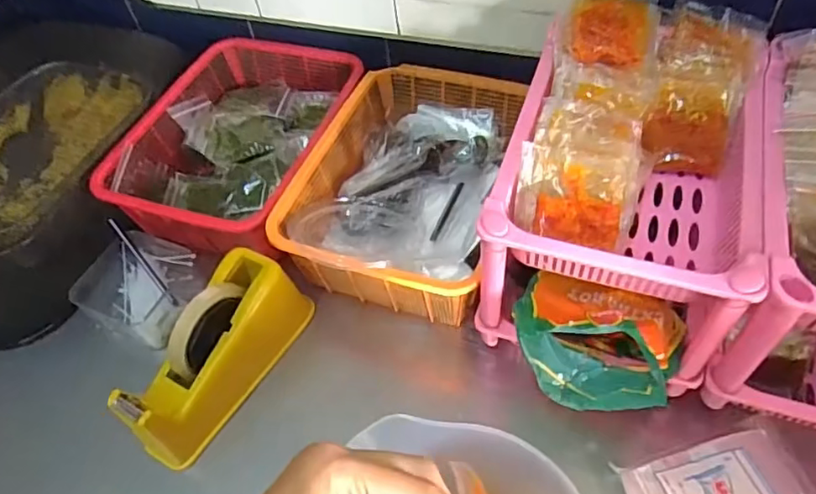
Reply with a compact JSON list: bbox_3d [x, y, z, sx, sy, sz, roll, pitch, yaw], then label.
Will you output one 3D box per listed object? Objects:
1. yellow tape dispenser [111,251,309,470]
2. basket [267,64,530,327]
[{"bbox_3d":[-0.182,0.100,0.544,0.062,0.107,0.190,21,57,21],"label":"yellow tape dispenser"},{"bbox_3d":[-0.002,-0.075,0.650,0.197,0.089,0.303,12,55,15],"label":"basket"}]

